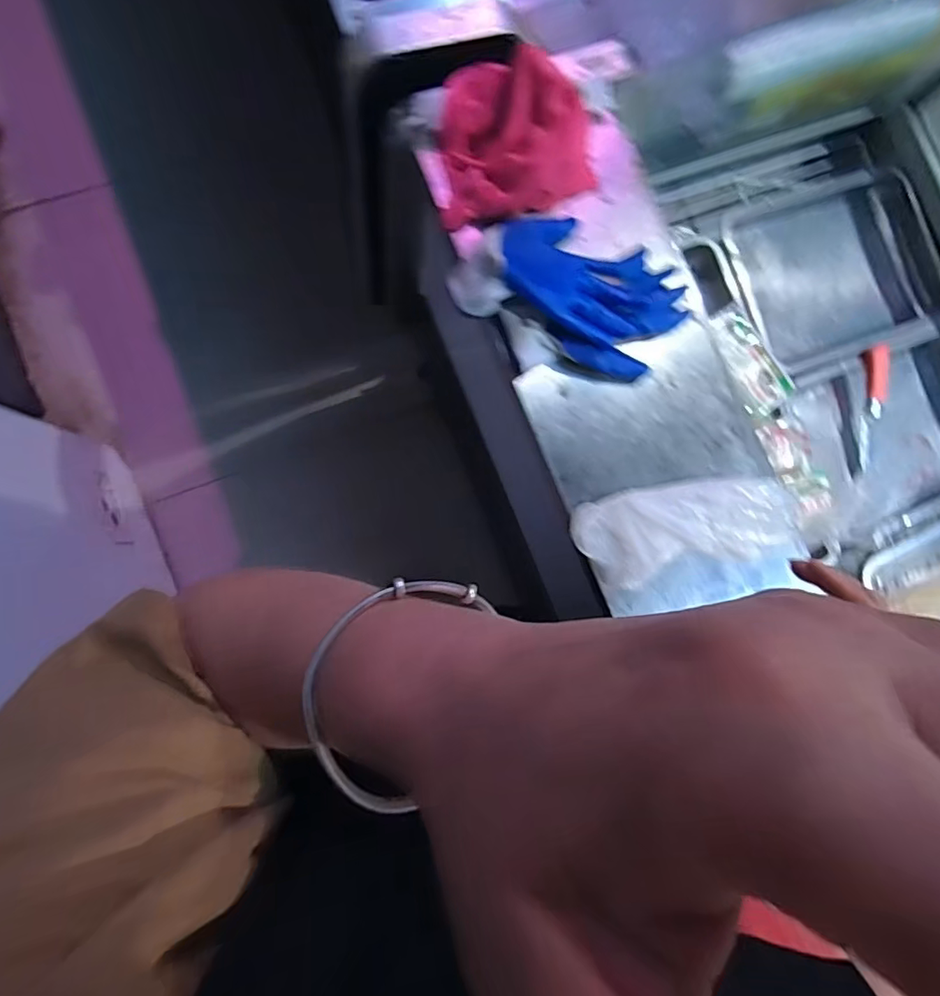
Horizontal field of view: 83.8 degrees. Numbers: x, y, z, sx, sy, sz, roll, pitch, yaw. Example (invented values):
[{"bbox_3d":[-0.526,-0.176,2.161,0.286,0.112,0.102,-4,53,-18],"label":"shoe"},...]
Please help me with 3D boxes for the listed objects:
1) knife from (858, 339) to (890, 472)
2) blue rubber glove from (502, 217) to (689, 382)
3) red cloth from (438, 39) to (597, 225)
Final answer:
[{"bbox_3d":[0.699,-0.158,0.911,0.038,0.023,0.207,-3,104,-7],"label":"knife"},{"bbox_3d":[0.129,-0.225,0.550,0.200,0.053,0.139,34,82,-3],"label":"blue rubber glove"},{"bbox_3d":[0.057,-0.365,0.540,0.167,0.063,0.141,0,85,-7],"label":"red cloth"}]

